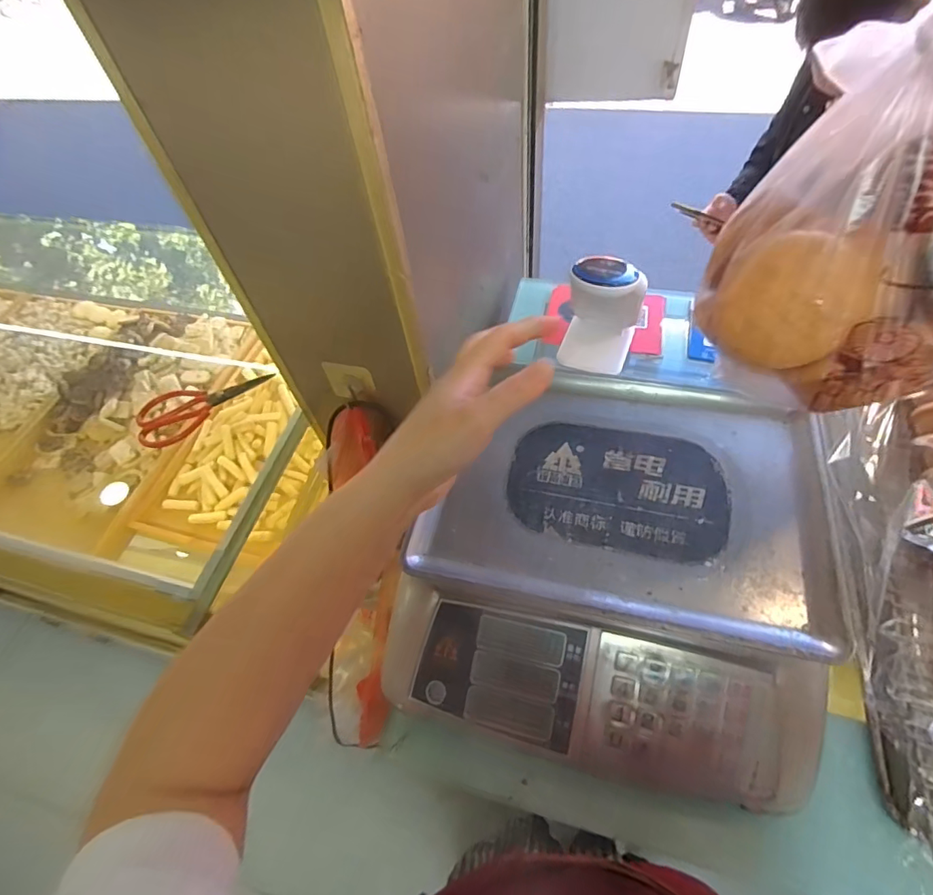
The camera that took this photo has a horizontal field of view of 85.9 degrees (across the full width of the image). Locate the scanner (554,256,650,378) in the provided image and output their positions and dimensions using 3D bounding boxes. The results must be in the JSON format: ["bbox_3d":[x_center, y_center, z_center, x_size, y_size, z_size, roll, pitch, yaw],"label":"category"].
[{"bbox_3d":[0.172,-0.175,0.628,0.089,0.147,0.077,13,59,15],"label":"scanner"}]

